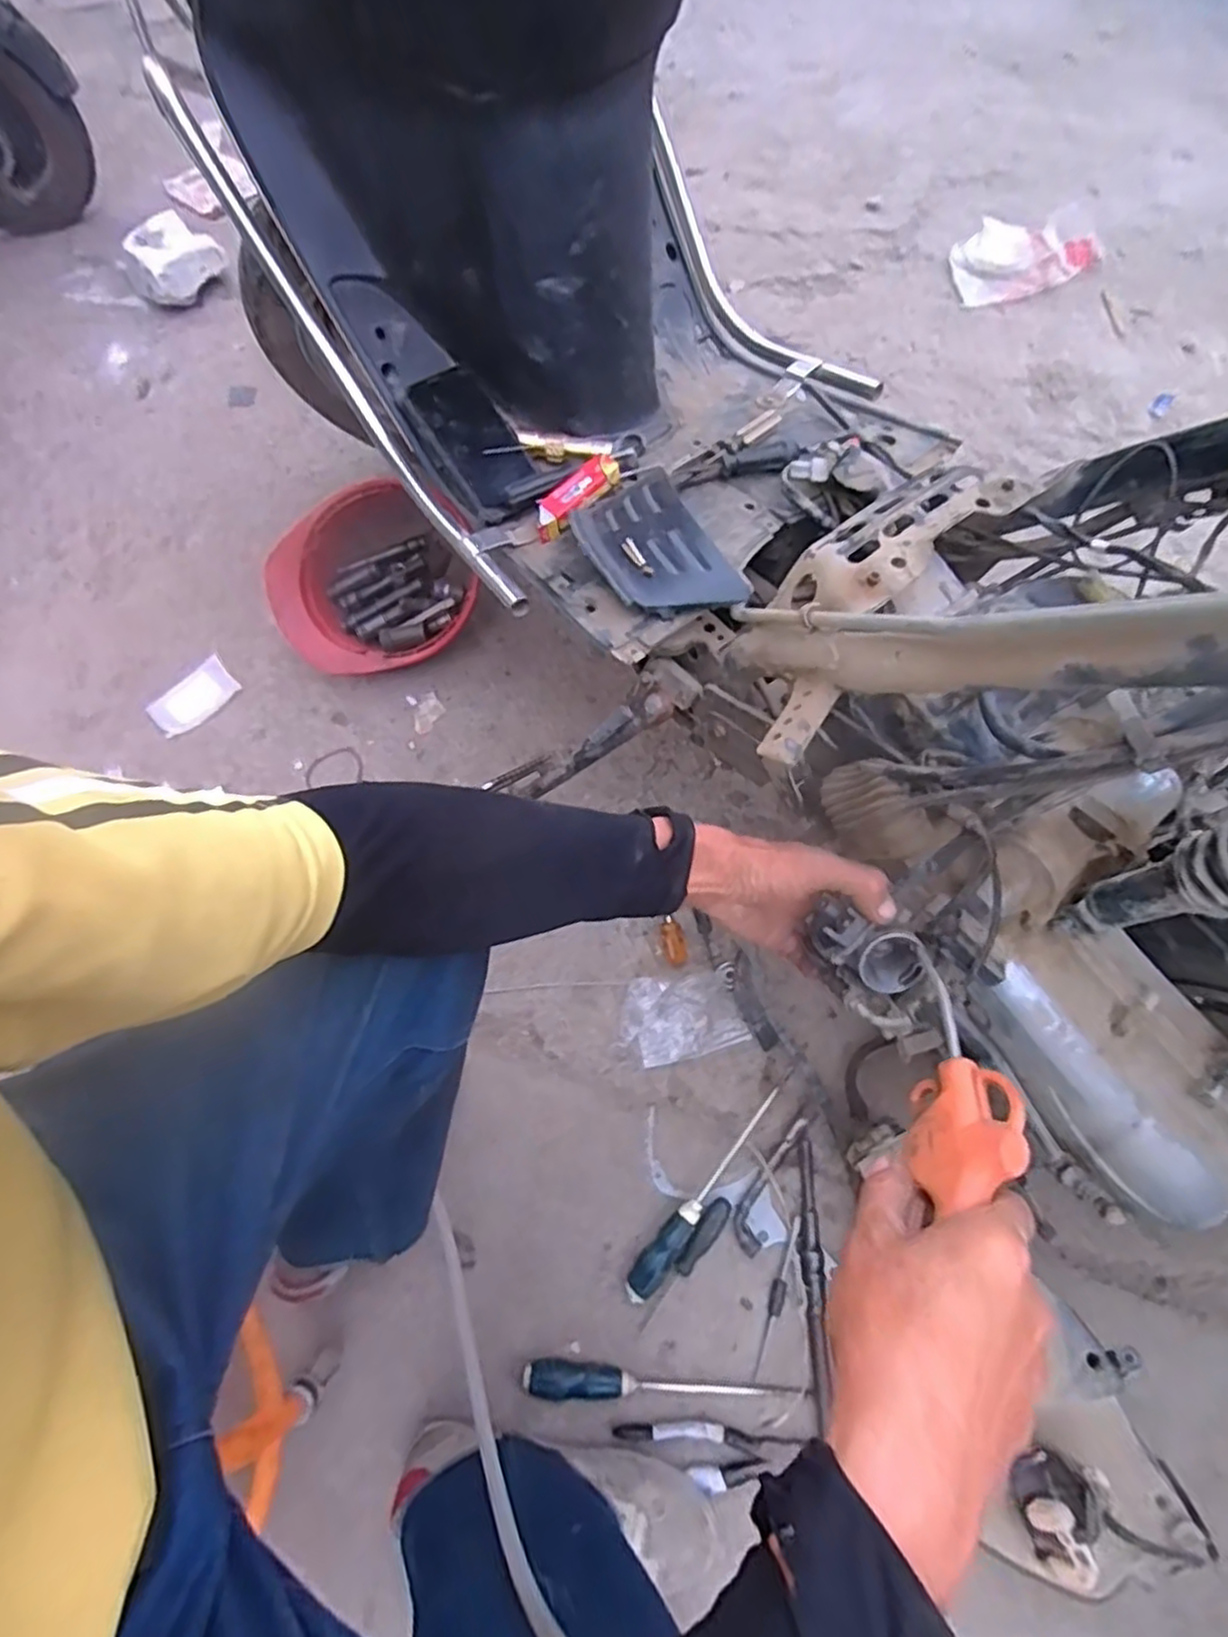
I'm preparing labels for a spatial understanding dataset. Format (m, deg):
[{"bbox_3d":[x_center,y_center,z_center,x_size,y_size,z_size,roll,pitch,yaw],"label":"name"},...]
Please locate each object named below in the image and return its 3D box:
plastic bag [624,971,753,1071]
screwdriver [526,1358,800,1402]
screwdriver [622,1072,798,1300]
[{"bbox_3d":[0.075,0.223,0.816,0.132,0.025,0.093,-13,65,-3],"label":"plastic bag"},{"bbox_3d":[0.043,0.528,0.675,0.259,0.024,0.028,1,65,3],"label":"screwdriver"},{"bbox_3d":[0.101,0.367,0.734,0.027,0.028,0.264,37,72,18],"label":"screwdriver"}]

